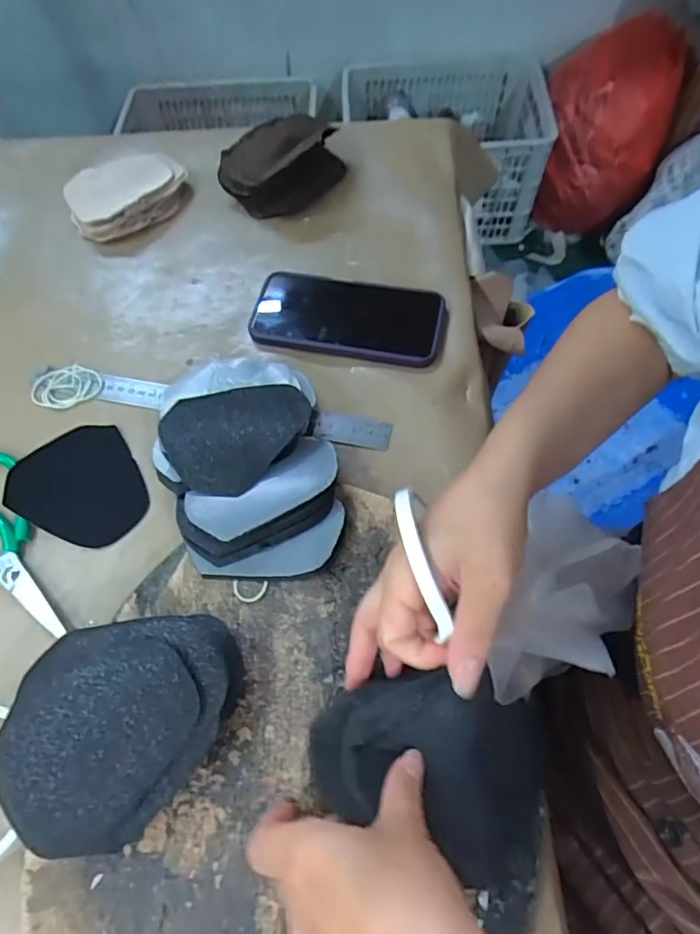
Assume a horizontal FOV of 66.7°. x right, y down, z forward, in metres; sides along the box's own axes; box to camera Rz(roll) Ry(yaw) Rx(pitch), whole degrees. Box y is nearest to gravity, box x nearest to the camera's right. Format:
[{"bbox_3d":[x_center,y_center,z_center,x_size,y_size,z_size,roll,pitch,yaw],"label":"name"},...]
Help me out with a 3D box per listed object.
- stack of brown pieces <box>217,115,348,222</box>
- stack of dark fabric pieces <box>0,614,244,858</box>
[{"bbox_3d":[-0.071,-0.319,0.563,0.132,0.043,0.078,-25,66,-9],"label":"stack of brown pieces"},{"bbox_3d":[-0.130,0.150,0.311,0.124,0.043,0.115,-11,64,-2],"label":"stack of dark fabric pieces"}]

